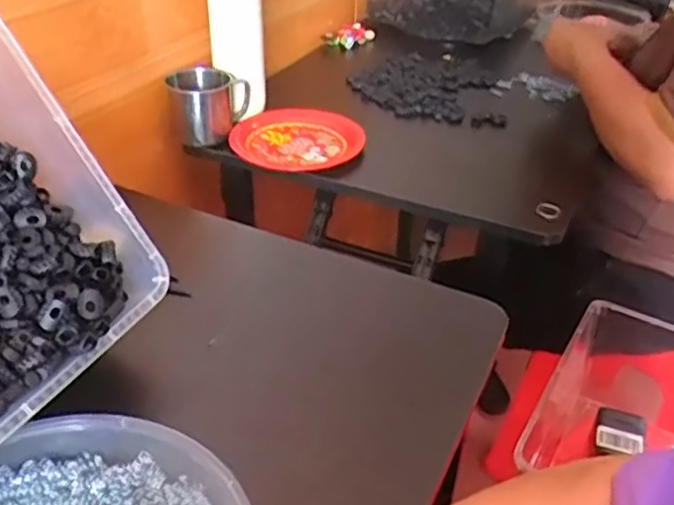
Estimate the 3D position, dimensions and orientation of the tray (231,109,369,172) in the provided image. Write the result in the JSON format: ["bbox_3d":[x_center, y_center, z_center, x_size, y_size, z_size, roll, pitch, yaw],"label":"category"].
[{"bbox_3d":[-0.051,-0.156,0.868,0.166,0.020,0.158,0,35,-5],"label":"tray"}]

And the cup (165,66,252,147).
[{"bbox_3d":[-0.165,-0.193,0.867,0.100,0.081,0.090,-1,35,-6],"label":"cup"}]

